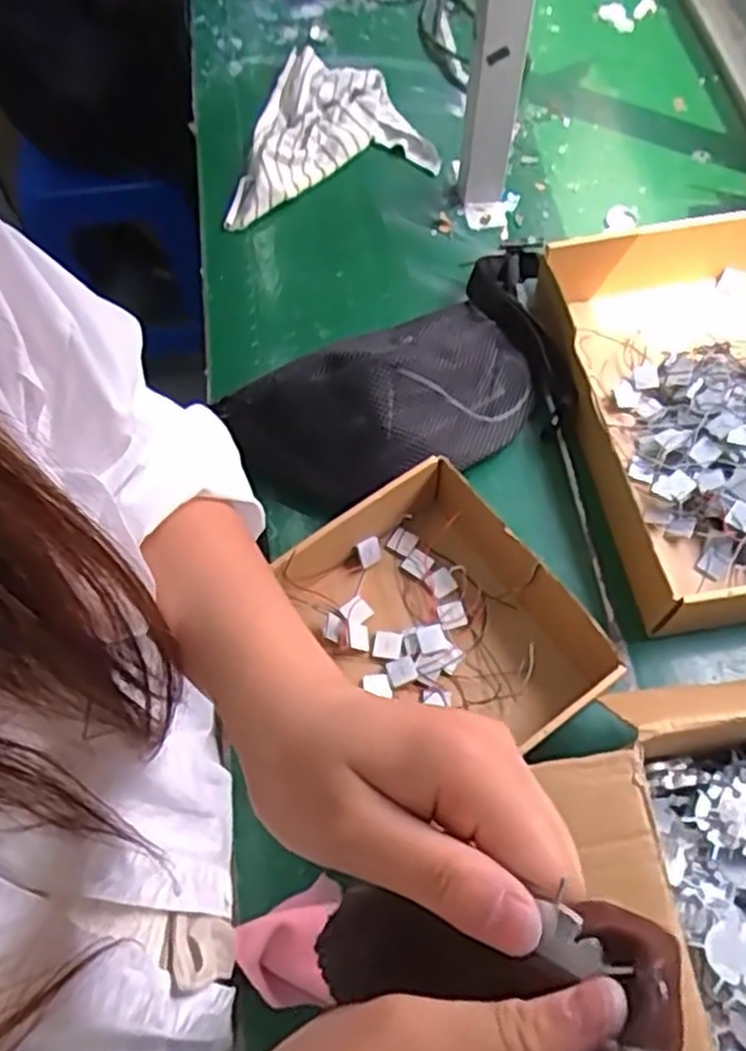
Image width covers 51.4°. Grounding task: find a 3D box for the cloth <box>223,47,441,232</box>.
[{"bbox_3d":[-0.076,-0.431,0.833,0.222,0.026,0.217,-20,64,-8],"label":"cloth"}]

